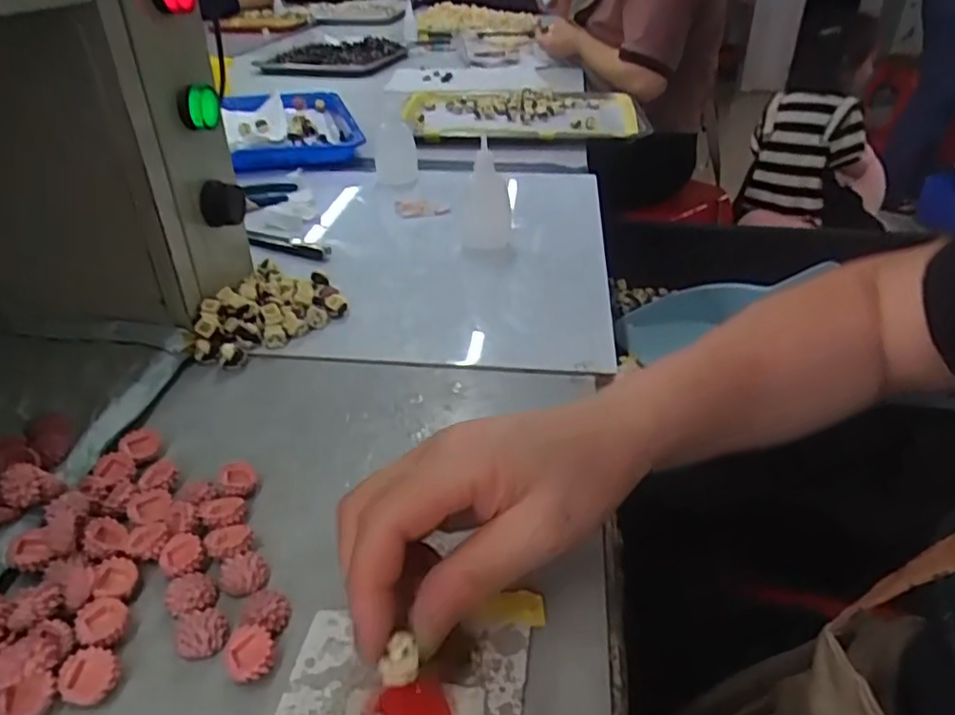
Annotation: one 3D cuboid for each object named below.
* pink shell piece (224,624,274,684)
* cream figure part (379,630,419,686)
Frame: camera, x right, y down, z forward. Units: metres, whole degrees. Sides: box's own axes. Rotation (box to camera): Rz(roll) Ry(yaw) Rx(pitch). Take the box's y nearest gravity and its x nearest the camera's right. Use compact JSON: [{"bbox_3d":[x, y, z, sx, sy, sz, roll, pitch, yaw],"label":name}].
[{"bbox_3d":[-0.089,0.116,0.256,0.018,0.011,0.022,-16,38,-24],"label":"pink shell piece"},{"bbox_3d":[-0.026,0.101,0.221,0.013,0.009,0.014,0,34,-3],"label":"cream figure part"}]

